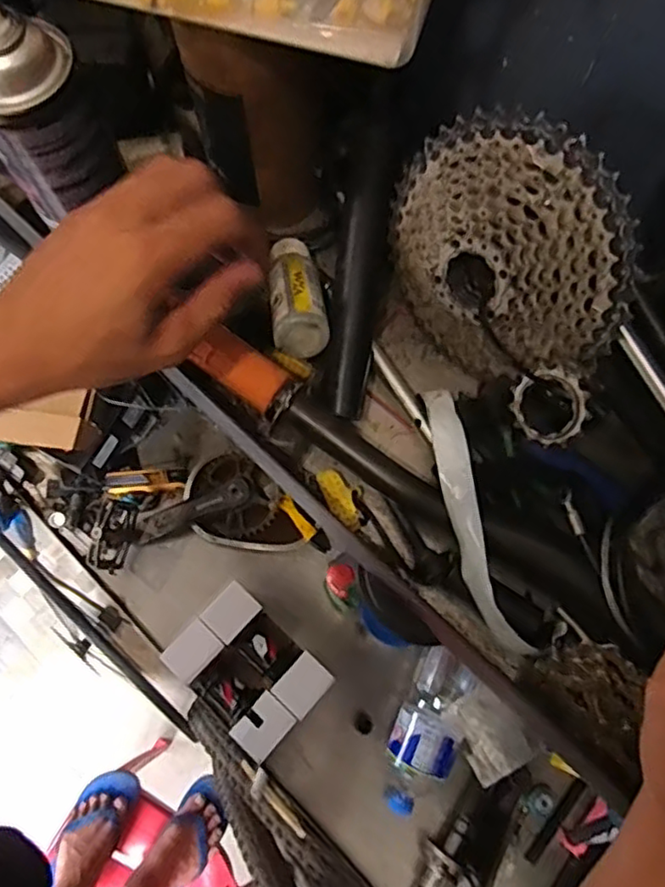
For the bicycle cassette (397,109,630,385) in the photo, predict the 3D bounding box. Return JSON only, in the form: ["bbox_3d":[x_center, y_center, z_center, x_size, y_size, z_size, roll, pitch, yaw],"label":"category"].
[{"bbox_3d":[0.095,-0.109,0.368,0.042,0.149,0.147,-34,115,-37],"label":"bicycle cassette"}]

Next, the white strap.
[{"bbox_3d":[0.083,0.042,0.373,0.026,0.017,0.168,-11,70,-6],"label":"white strap"}]

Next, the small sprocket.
[{"bbox_3d":[0.129,-0.022,0.373,0.005,0.046,0.046,-11,48,-45],"label":"small sprocket"}]

